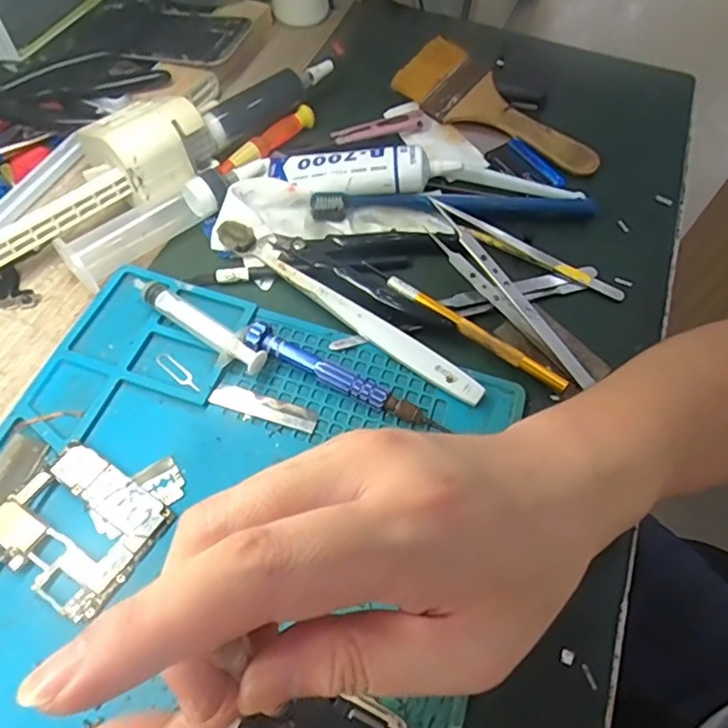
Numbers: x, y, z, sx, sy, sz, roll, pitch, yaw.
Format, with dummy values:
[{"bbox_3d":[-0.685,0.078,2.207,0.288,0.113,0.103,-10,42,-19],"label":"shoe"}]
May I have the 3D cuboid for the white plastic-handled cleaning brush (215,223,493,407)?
[{"bbox_3d":[-0.011,-0.033,0.313,0.181,0.017,0.017,33,63,16],"label":"white plastic-handled cleaning brush"}]

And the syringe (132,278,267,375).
[{"bbox_3d":[-0.092,-0.022,0.303,0.090,0.016,0.020,33,63,16],"label":"syringe"}]

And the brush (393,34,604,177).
[{"bbox_3d":[0.100,-0.189,0.410,0.162,0.010,0.062,40,82,12],"label":"brush"}]

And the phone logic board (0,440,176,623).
[{"bbox_3d":[-0.130,0.073,0.250,0.066,0.006,0.057,33,63,16],"label":"phone logic board"}]

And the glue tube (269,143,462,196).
[{"bbox_3d":[-0.002,-0.125,0.359,0.121,0.030,0.033,7,59,2],"label":"glue tube"}]

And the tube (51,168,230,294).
[{"bbox_3d":[-0.130,-0.085,0.333,0.027,0.022,0.105,39,65,19],"label":"tube"}]

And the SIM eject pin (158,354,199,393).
[{"bbox_3d":[-0.101,0.004,0.297,0.034,0.004,0.008,36,64,17],"label":"SIM eject pin"}]

